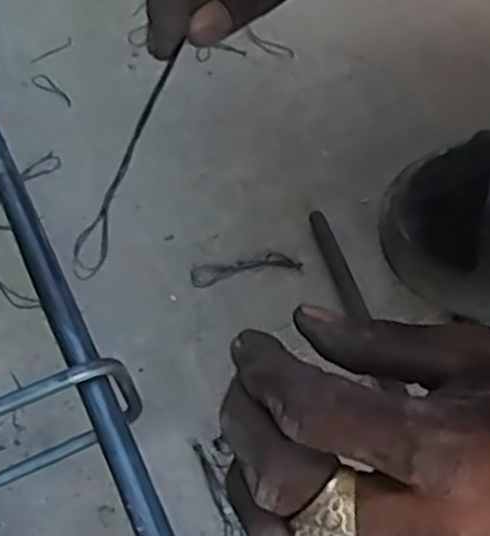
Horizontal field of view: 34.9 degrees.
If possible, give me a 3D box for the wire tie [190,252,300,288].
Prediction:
[{"bbox_3d":[0.000,0.000,0.436,0.062,0.004,0.015,-8,60,-5],"label":"wire tie"}]

